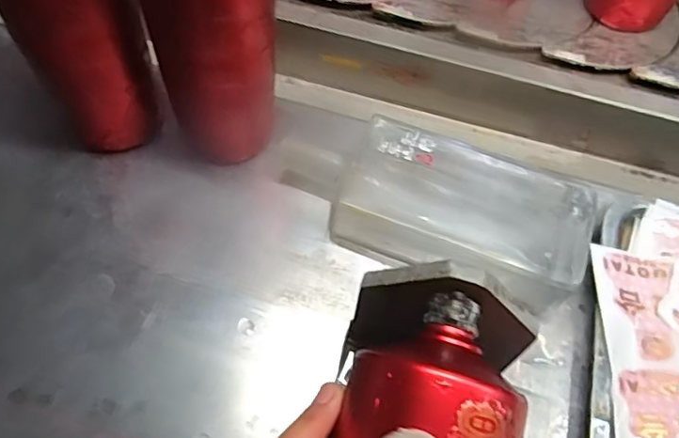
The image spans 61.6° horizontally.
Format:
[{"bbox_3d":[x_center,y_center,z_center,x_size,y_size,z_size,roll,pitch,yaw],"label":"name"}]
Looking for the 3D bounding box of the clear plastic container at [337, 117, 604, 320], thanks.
[{"bbox_3d":[0.086,-0.004,0.409,0.173,0.042,0.102,22,60,11],"label":"clear plastic container"}]

